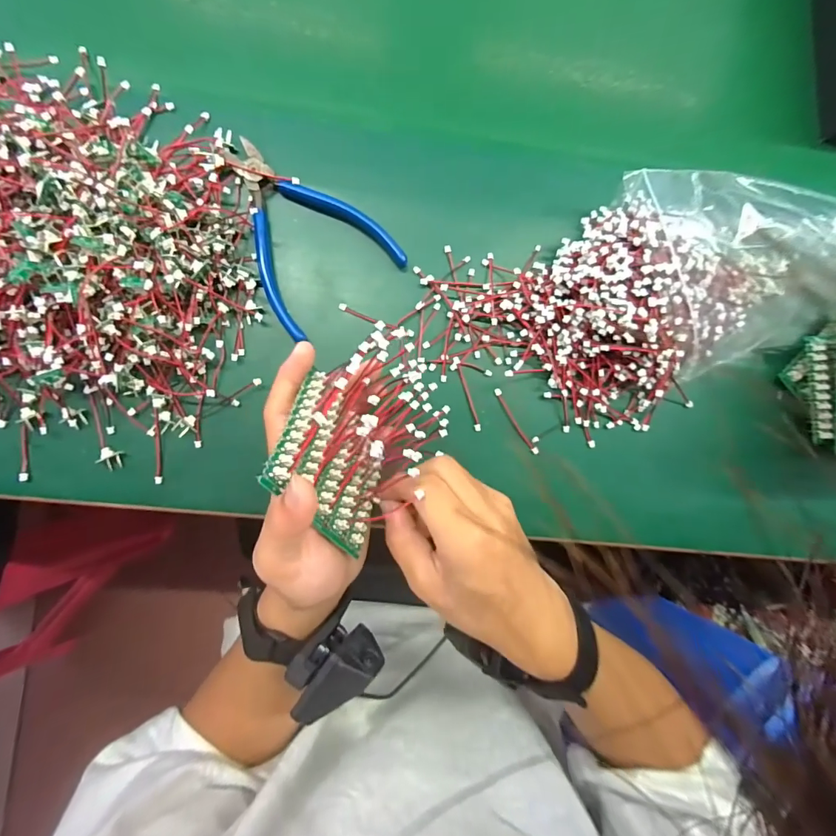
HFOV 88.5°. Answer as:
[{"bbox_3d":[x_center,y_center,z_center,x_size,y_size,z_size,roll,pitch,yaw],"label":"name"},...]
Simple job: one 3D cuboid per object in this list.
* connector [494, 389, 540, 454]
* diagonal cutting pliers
[{"bbox_3d":[0.075,0.003,0.328,0.006,0.004,0.058,-33,91,-5],"label":"connector"},{"bbox_3d":[-0.090,-0.136,0.311,0.100,0.013,0.133,-41,92,-5],"label":"diagonal cutting pliers"}]

